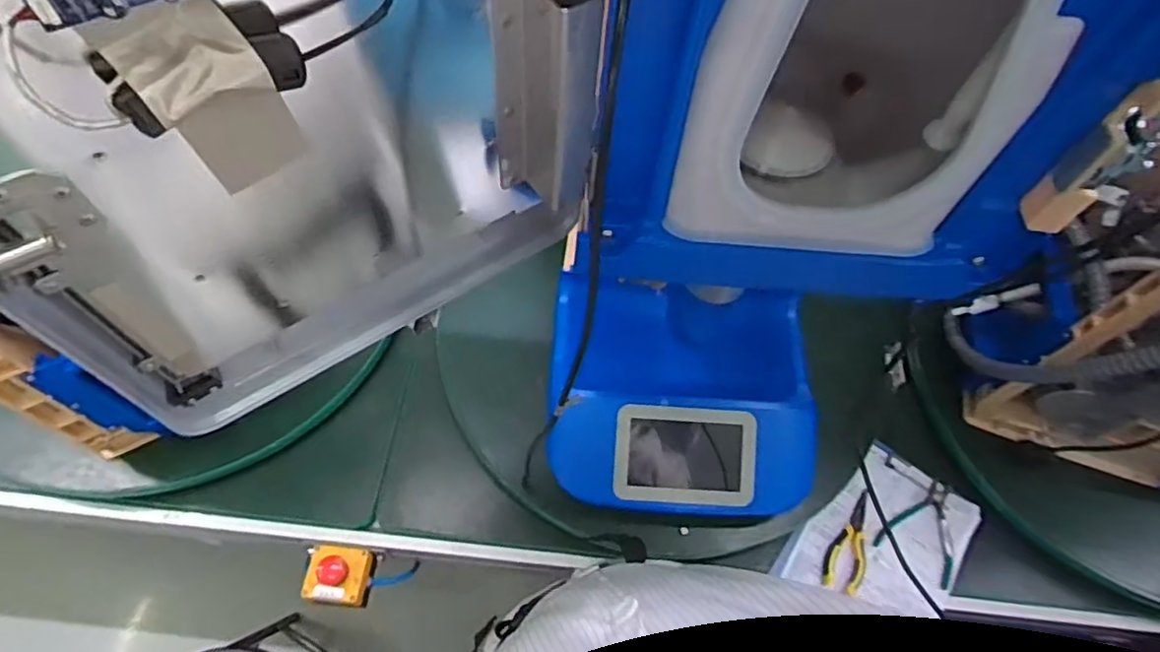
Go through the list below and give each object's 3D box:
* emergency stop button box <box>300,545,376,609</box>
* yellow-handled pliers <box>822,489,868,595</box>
[{"bbox_3d":[-0.345,0.361,0.901,0.086,0.058,0.075,6,56,3],"label":"emergency stop button box"},{"bbox_3d":[0.417,0.328,0.960,0.058,0.017,0.160,29,60,17],"label":"yellow-handled pliers"}]

